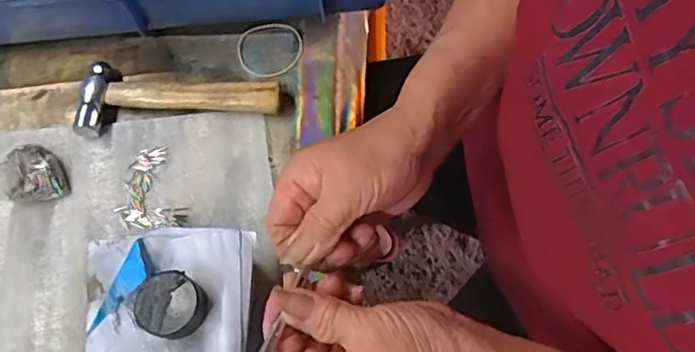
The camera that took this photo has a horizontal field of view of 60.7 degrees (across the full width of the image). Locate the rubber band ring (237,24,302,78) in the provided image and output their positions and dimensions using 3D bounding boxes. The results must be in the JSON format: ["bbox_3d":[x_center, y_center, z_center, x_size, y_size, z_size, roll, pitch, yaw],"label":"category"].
[{"bbox_3d":[-0.064,-0.106,0.493,0.054,0.006,0.047,-19,70,-5],"label":"rubber band ring"}]

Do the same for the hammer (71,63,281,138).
[{"bbox_3d":[-0.134,-0.068,0.473,0.159,0.017,0.055,-5,69,0],"label":"hammer"}]

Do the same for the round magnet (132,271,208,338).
[{"bbox_3d":[-0.108,0.079,0.363,0.038,0.021,0.037,-1,69,2],"label":"round magnet"}]

